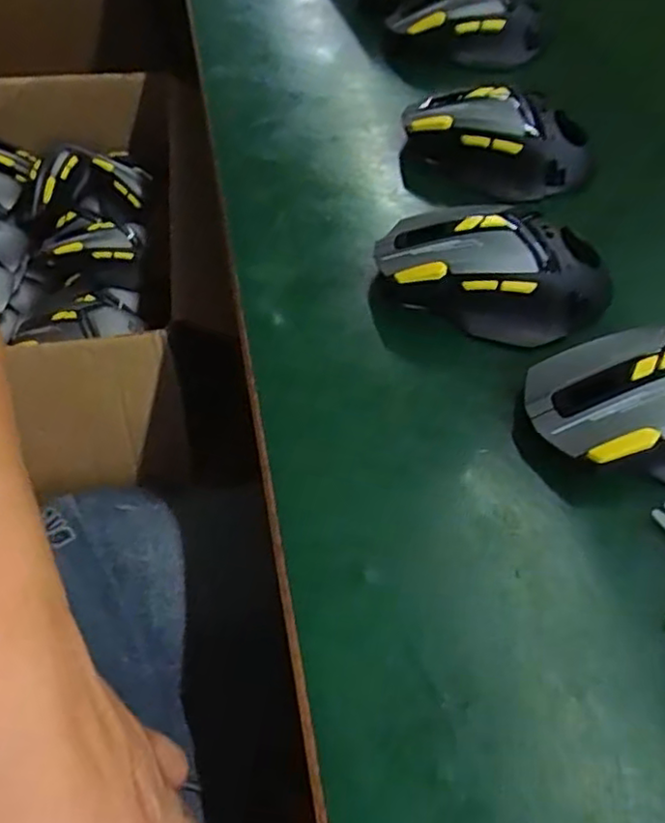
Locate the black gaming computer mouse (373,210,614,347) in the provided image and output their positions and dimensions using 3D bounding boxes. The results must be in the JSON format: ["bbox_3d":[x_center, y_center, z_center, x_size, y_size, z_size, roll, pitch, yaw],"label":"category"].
[{"bbox_3d":[0.078,-0.071,0.323,0.116,0.037,0.059,18,59,14],"label":"black gaming computer mouse"}]

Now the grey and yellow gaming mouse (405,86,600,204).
[{"bbox_3d":[0.097,-0.161,0.387,0.116,0.038,0.054,18,59,14],"label":"grey and yellow gaming mouse"}]

